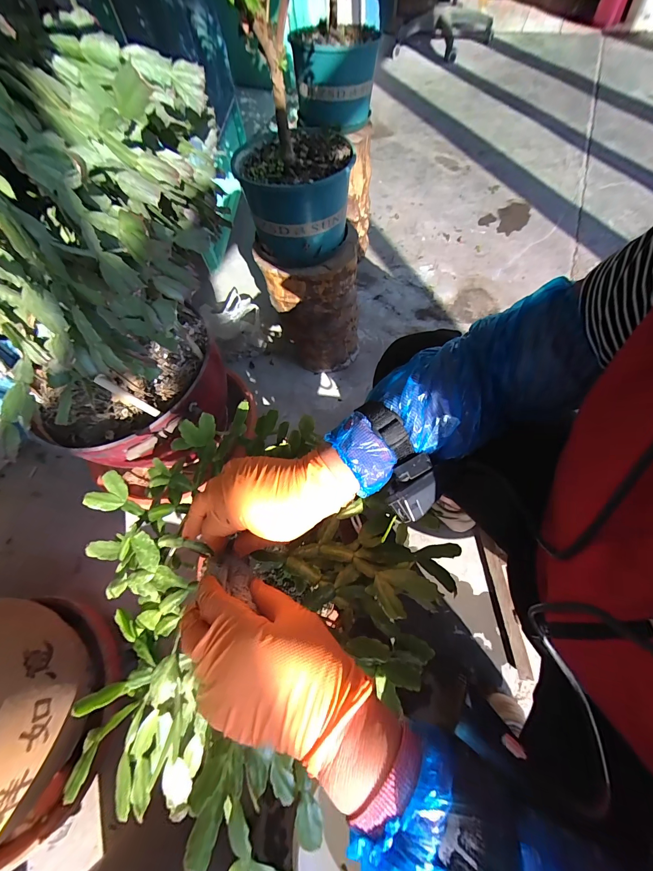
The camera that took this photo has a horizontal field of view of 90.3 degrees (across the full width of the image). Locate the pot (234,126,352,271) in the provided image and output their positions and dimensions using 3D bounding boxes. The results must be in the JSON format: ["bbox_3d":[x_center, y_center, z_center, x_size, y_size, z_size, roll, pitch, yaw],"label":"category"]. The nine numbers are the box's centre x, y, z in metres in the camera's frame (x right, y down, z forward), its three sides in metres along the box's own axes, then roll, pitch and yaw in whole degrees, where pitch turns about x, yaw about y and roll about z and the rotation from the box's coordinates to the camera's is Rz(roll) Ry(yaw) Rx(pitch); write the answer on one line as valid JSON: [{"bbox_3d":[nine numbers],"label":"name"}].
[{"bbox_3d":[-0.054,-0.432,0.602,0.195,0.149,0.184,-9,62,2],"label":"pot"}]

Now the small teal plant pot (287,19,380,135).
[{"bbox_3d":[0.018,-0.793,0.734,0.177,0.150,0.159,1,64,4],"label":"small teal plant pot"}]

